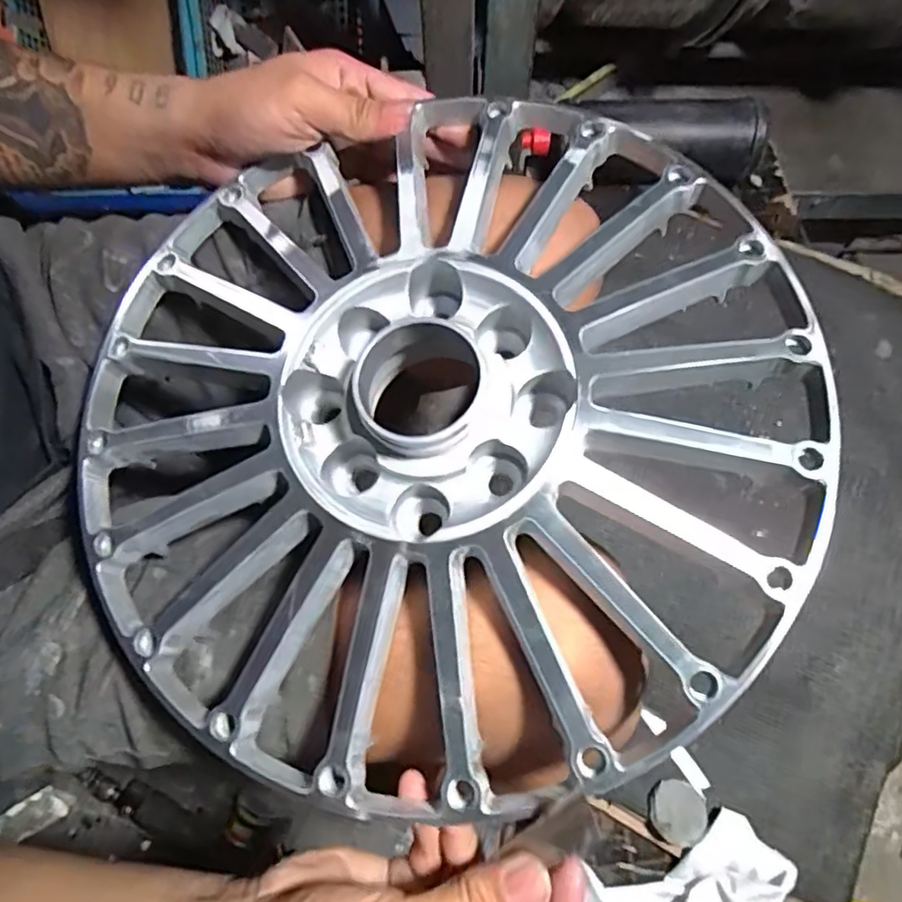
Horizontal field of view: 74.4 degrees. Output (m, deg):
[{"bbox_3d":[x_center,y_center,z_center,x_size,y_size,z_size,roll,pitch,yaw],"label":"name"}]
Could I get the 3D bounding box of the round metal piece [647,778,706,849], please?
[{"bbox_3d":[0.193,0.308,0.506,0.048,0.006,0.047,1,65,-2],"label":"round metal piece"}]

